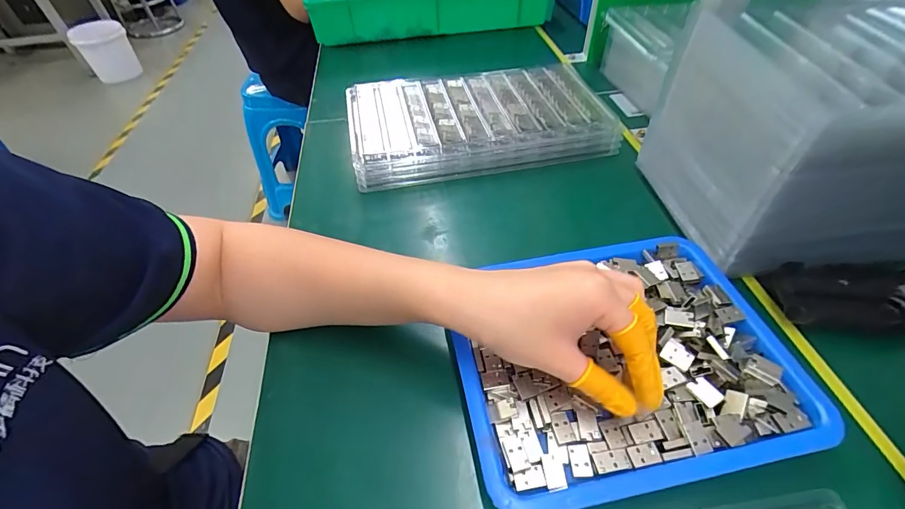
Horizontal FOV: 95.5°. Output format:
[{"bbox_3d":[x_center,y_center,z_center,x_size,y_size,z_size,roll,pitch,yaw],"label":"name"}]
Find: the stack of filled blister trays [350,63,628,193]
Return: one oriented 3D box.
[{"bbox_3d":[0.026,-0.161,0.499,0.299,0.046,0.166,-9,48,-4],"label":"stack of filled blister trays"}]

